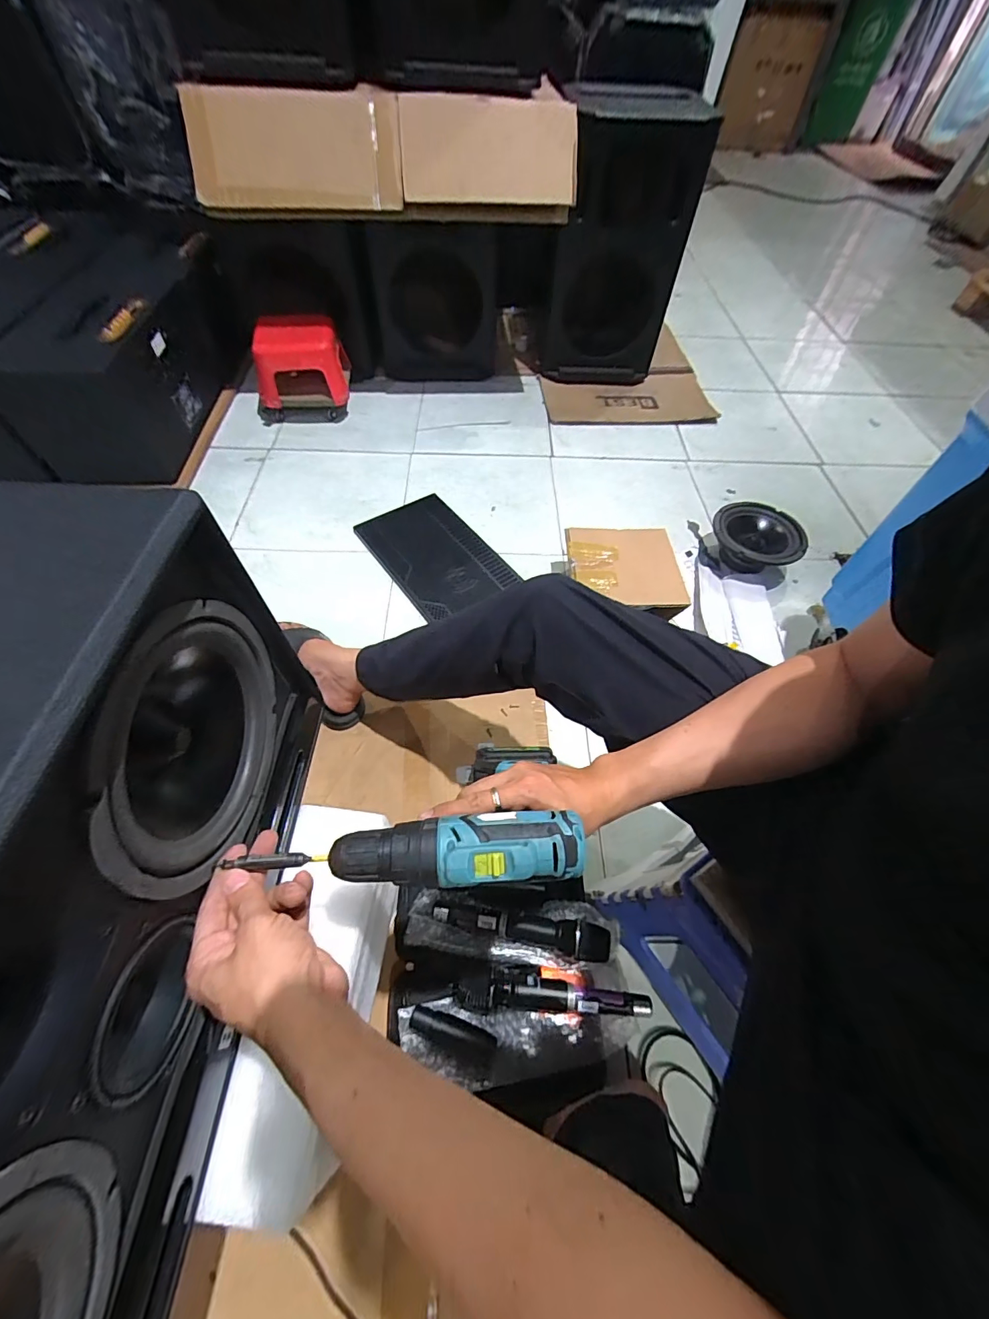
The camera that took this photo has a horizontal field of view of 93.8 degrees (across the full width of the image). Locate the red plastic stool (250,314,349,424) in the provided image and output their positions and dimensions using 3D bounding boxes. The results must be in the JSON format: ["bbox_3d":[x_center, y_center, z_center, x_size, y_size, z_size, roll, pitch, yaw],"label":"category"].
[{"bbox_3d":[-0.571,-0.865,1.366,0.255,0.219,0.255,-8,58,-7],"label":"red plastic stool"}]

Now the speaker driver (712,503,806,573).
[{"bbox_3d":[0.619,-0.278,1.106,0.204,0.115,0.182,37,60,19],"label":"speaker driver"}]

